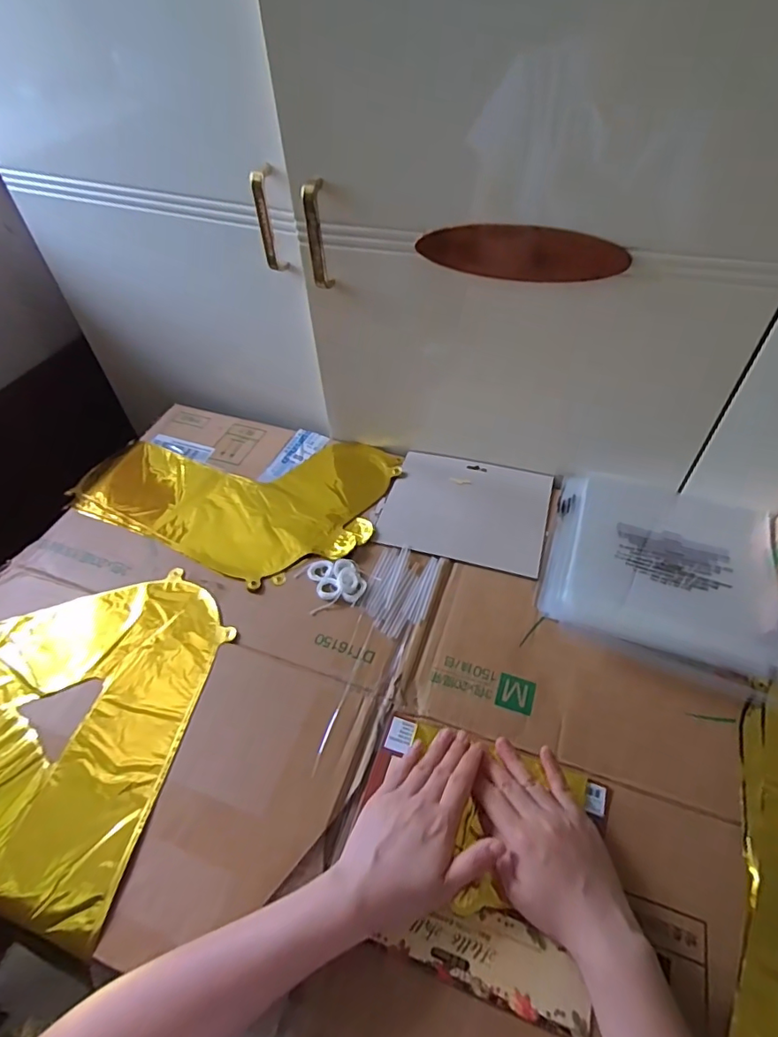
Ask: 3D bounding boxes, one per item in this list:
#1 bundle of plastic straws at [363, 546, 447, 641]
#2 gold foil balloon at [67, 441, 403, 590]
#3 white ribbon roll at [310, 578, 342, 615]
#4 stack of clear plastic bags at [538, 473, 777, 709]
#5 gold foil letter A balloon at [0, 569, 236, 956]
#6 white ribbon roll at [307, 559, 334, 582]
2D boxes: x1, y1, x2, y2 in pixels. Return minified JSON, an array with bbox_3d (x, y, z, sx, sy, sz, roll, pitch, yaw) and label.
[{"bbox_3d":[0.012,0.078,0.573,0.069,0.006,0.105,14,52,14],"label":"bundle of plastic straws"},{"bbox_3d":[-0.207,-0.055,0.692,0.378,0.006,0.247,21,54,19],"label":"gold foil balloon"},{"bbox_3d":[-0.066,0.082,0.567,0.028,0.009,0.043,4,50,6],"label":"white ribbon roll"},{"bbox_3d":[0.295,0.053,0.573,0.229,0.021,0.239,14,52,14],"label":"stack of clear plastic bags"},{"bbox_3d":[-0.348,0.165,0.513,0.357,0.010,0.286,14,52,14],"label":"gold foil letter A balloon"},{"bbox_3d":[-0.076,0.057,0.588,0.027,0.005,0.028,-1,50,2],"label":"white ribbon roll"}]

